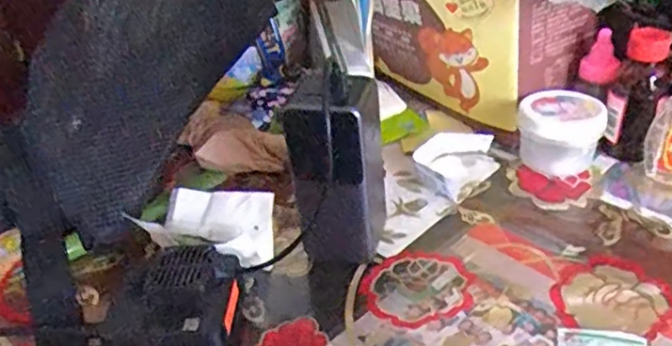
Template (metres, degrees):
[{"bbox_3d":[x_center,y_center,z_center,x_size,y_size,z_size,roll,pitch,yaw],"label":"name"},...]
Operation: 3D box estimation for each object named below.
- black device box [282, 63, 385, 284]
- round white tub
[{"bbox_3d":[0.002,0.002,0.434,0.061,0.144,0.049,-7,34,0],"label":"black device box"},{"bbox_3d":[0.187,-0.034,0.534,0.066,0.053,0.064,2,35,12],"label":"round white tub"}]

